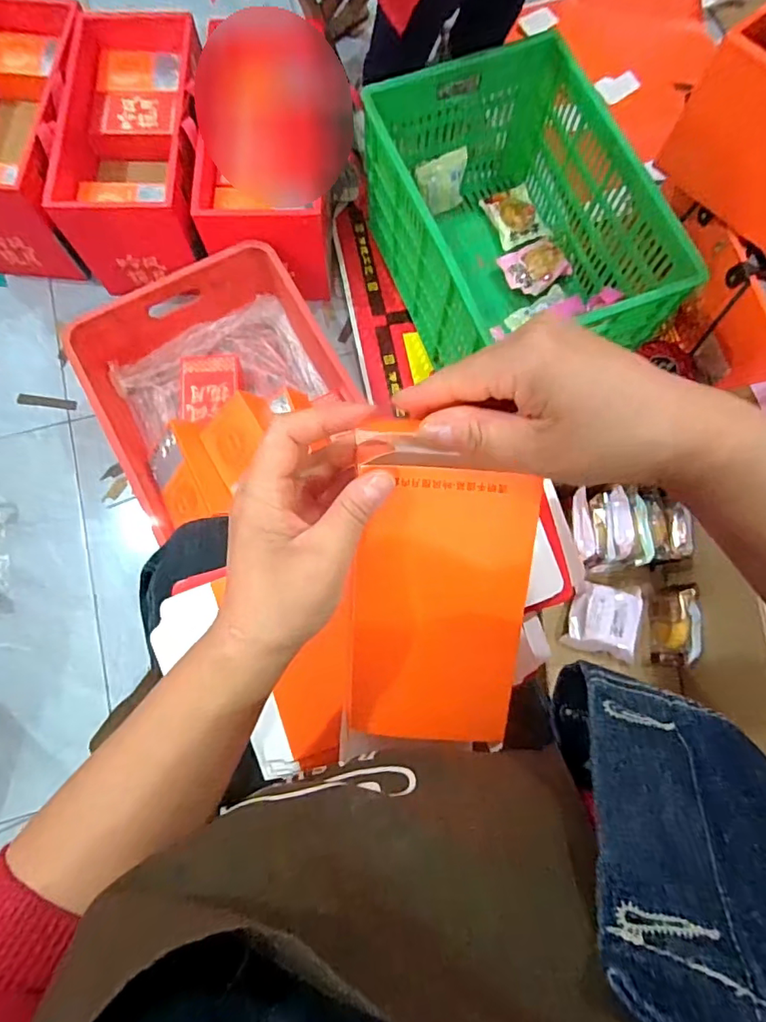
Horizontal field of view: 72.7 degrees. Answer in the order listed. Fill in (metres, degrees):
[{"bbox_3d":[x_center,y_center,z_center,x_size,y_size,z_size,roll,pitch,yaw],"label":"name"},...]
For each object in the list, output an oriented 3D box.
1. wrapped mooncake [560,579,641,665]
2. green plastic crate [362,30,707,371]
[{"bbox_3d":[0.347,0.165,0.810,0.107,0.023,0.110,13,75,3],"label":"wrapped mooncake"},{"bbox_3d":[0.188,-0.453,0.837,0.326,0.245,0.485,-18,76,-5],"label":"green plastic crate"}]

